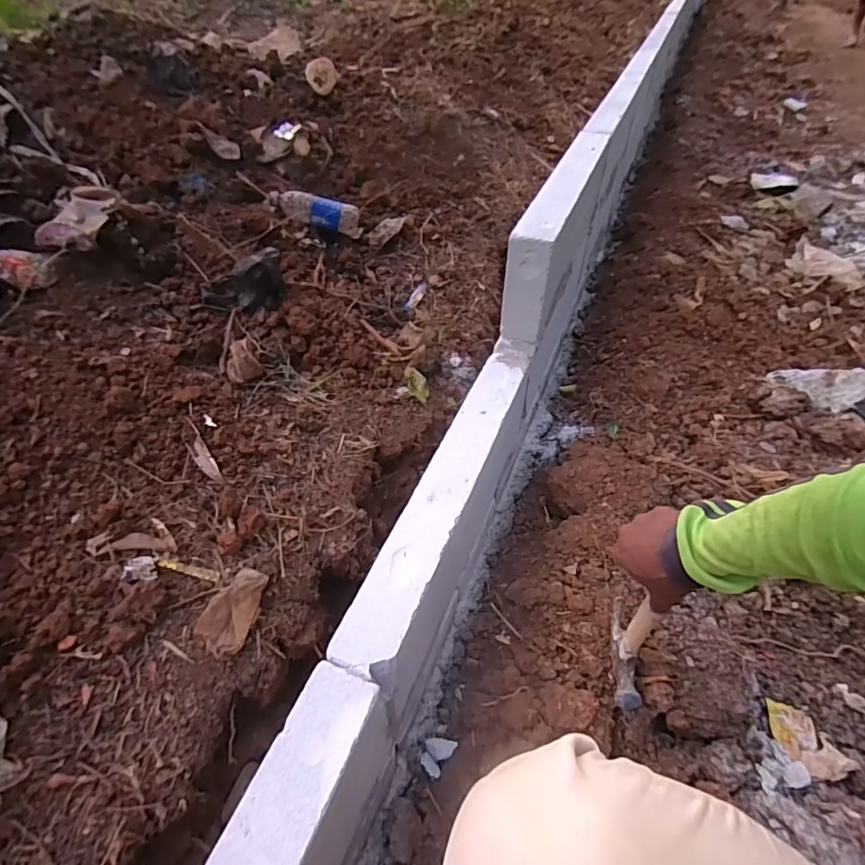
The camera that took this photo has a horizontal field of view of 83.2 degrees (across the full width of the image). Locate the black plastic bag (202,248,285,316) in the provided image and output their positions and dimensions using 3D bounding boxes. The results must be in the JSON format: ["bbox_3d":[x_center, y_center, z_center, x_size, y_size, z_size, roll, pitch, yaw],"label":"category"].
[{"bbox_3d":[-0.355,-0.285,0.919,0.153,0.097,0.100,-12,46,-6],"label":"black plastic bag"}]

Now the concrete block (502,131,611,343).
[{"bbox_3d":[0.273,-0.438,1.024,0.075,0.188,0.578,15,49,19],"label":"concrete block"}]

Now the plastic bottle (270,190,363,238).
[{"bbox_3d":[-0.265,-0.514,1.142,0.213,0.070,0.079,10,42,-20],"label":"plastic bottle"}]

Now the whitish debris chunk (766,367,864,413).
[{"bbox_3d":[0.914,-0.096,1.118,0.252,0.040,0.113,10,48,14],"label":"whitish debris chunk"}]

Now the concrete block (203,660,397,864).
[{"bbox_3d":[-0.144,0.426,0.473,0.079,0.179,0.322,14,49,18],"label":"concrete block"}]

